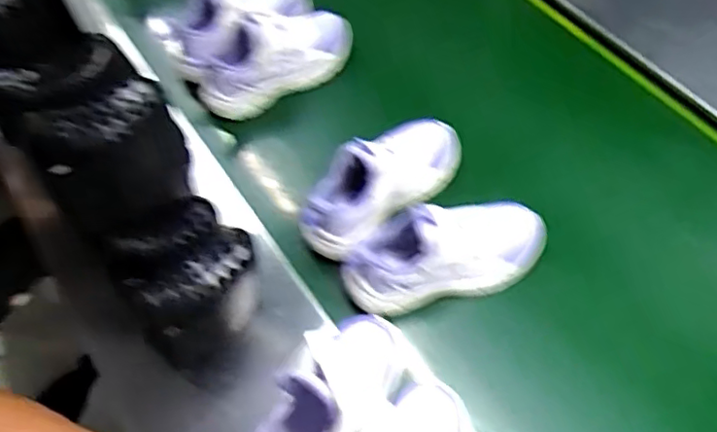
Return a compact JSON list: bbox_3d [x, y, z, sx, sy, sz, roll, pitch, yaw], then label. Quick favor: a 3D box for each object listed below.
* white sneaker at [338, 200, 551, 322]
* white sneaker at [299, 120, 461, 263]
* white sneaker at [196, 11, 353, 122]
[{"bbox_3d":[0.102,0.036,0.697,0.234,0.105,0.084,-16,61,-5],"label":"white sneaker"},{"bbox_3d":[0.030,-0.047,0.748,0.098,0.113,0.230,33,67,20],"label":"white sneaker"},{"bbox_3d":[-0.119,-0.231,0.878,0.230,0.106,0.081,-32,64,-14],"label":"white sneaker"}]

